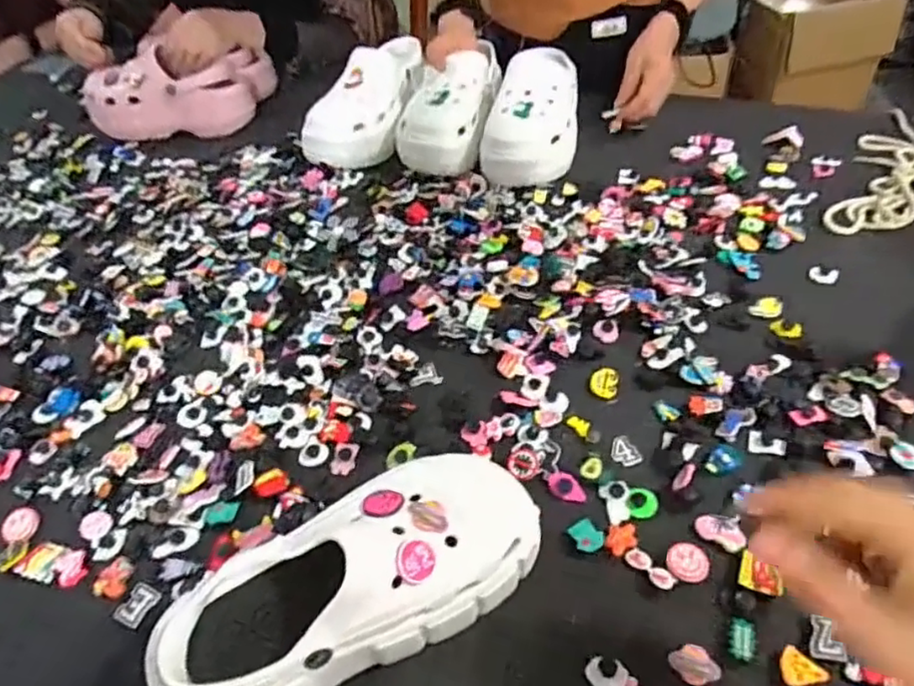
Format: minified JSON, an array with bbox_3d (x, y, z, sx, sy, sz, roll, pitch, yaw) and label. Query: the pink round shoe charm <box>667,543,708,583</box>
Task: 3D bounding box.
[{"bbox_3d":[0.155,0.148,0.420,0.026,0.005,0.027,-4,45,4],"label":"pink round shoe charm"}]

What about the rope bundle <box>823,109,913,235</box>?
[{"bbox_3d":[0.518,-0.191,0.701,0.134,0.018,0.267,23,53,26],"label":"rope bundle"}]

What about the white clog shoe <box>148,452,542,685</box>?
[{"bbox_3d":[-0.061,0.142,0.386,0.225,0.101,0.095,-24,48,-16],"label":"white clog shoe"}]

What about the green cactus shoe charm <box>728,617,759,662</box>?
[{"bbox_3d":[0.175,0.180,0.381,0.017,0.004,0.025,12,49,18],"label":"green cactus shoe charm"}]

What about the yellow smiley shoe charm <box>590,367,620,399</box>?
[{"bbox_3d":[0.127,0.033,0.537,0.024,0.004,0.029,9,63,16],"label":"yellow smiley shoe charm"}]

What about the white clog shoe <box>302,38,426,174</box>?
[{"bbox_3d":[-0.114,-0.334,0.849,0.105,0.110,0.229,19,51,24],"label":"white clog shoe"}]

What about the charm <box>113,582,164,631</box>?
[{"bbox_3d":[-0.222,0.181,0.432,0.024,0.004,0.027,18,51,23],"label":"charm"}]

